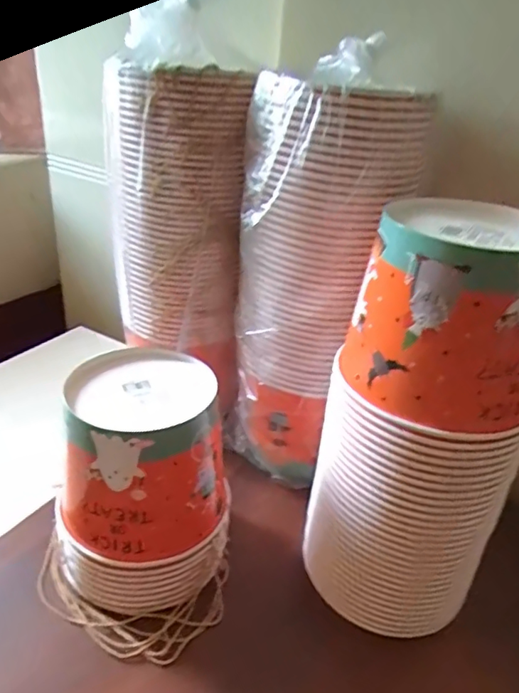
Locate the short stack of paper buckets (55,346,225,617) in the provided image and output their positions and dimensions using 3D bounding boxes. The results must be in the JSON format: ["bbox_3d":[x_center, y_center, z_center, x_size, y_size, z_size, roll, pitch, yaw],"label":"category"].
[{"bbox_3d":[-0.109,0.124,0.506,0.146,0.191,0.142,-1,29,-9],"label":"short stack of paper buckets"}]

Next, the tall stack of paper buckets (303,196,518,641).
[{"bbox_3d":[0.133,0.074,0.462,0.153,0.356,0.134,22,34,29],"label":"tall stack of paper buckets"}]

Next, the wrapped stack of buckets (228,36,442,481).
[{"bbox_3d":[0.056,-0.063,0.597,0.142,0.429,0.149,-16,35,-32],"label":"wrapped stack of buckets"}]

